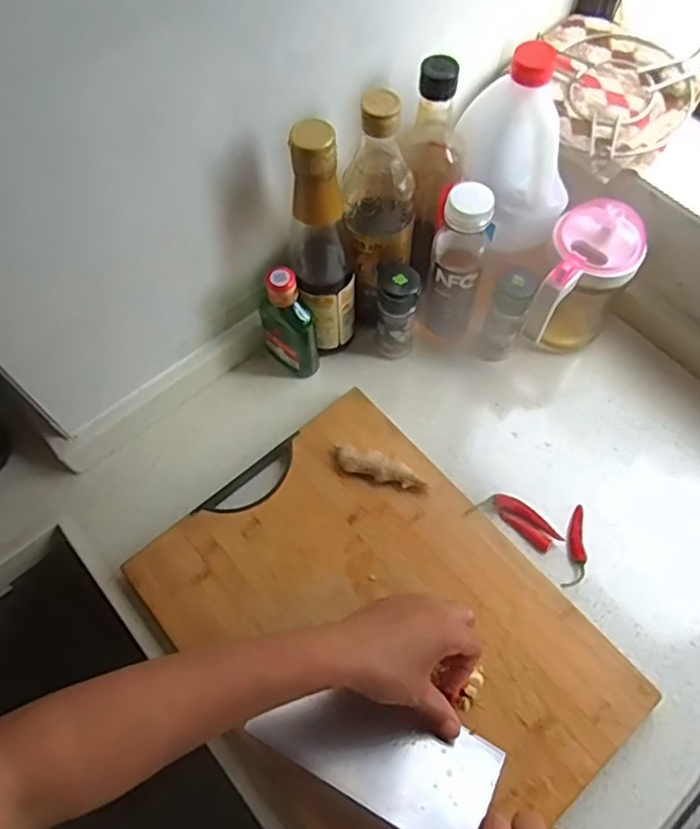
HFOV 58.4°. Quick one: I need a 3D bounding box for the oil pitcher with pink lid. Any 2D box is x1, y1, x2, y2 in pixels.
[{"bbox_3d":[0.215,-0.115,0.609,0.082,0.143,0.110,31,68,15],"label":"oil pitcher with pink lid"}]

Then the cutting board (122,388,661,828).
[{"bbox_3d":[0.022,0.182,0.524,0.278,0.032,0.370,-39,69,-17],"label":"cutting board"}]

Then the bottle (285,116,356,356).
[{"bbox_3d":[-0.025,-0.141,0.553,0.057,0.242,0.055,-8,64,-3],"label":"bottle"}]

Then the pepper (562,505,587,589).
[{"bbox_3d":[0.205,0.119,0.564,0.017,0.011,0.081,16,65,9],"label":"pepper"}]

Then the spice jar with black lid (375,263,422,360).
[{"bbox_3d":[0.046,-0.100,0.620,0.039,0.099,0.041,0,63,1],"label":"spice jar with black lid"}]

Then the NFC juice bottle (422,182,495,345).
[{"bbox_3d":[0.098,-0.136,0.591,0.048,0.170,0.046,12,64,7],"label":"NFC juice bottle"}]

